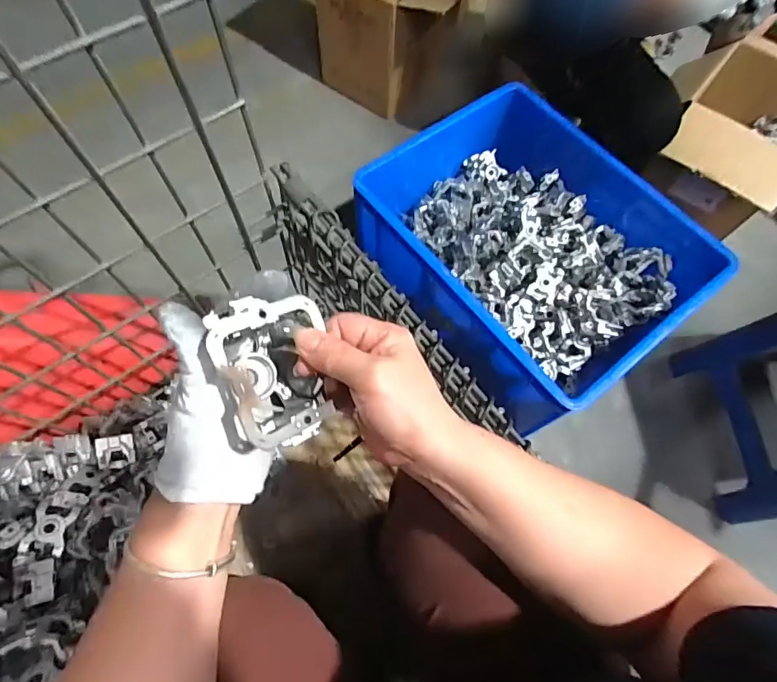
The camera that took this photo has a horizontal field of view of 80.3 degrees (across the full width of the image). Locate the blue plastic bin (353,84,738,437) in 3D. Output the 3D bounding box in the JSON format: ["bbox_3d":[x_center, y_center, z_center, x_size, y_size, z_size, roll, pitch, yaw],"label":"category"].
[{"bbox_3d":[0.258,-0.173,0.868,0.435,0.220,0.534,-36,73,-15],"label":"blue plastic bin"}]

